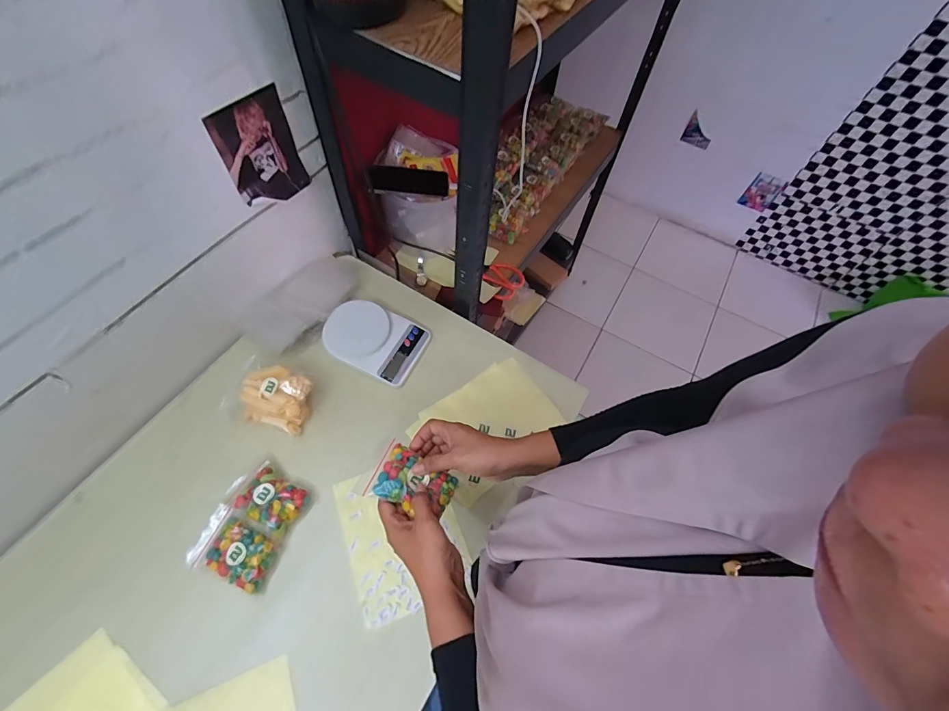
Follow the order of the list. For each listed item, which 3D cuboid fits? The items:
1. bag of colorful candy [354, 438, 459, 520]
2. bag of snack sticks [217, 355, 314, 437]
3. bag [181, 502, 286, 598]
[{"bbox_3d":[-0.082,0.157,0.502,0.108,0.029,0.077,26,63,9],"label":"bag of colorful candy"},{"bbox_3d":[-0.341,0.062,0.672,0.141,0.061,0.101,18,62,5],"label":"bag of snack sticks"},{"bbox_3d":[-0.344,0.277,0.579,0.122,0.032,0.083,20,62,7],"label":"bag"}]

